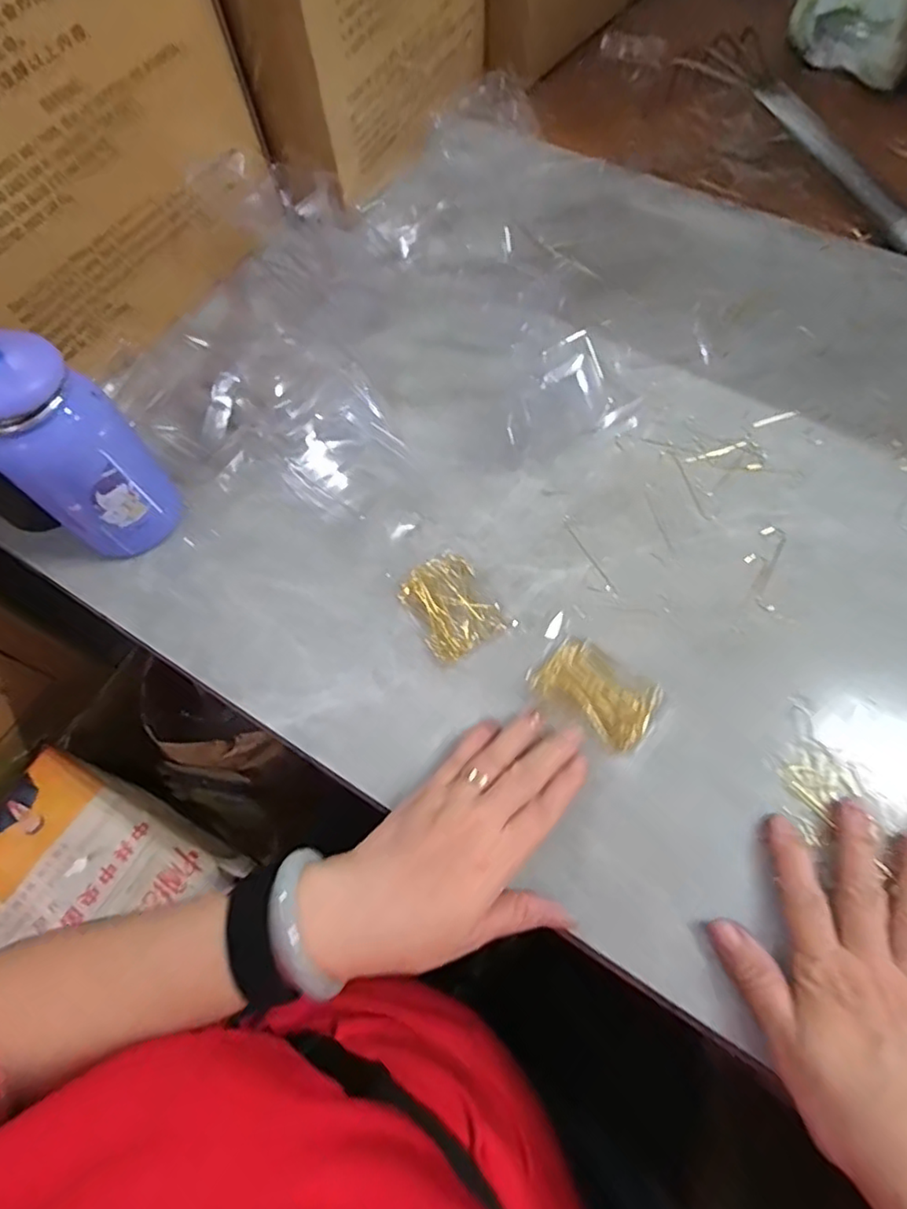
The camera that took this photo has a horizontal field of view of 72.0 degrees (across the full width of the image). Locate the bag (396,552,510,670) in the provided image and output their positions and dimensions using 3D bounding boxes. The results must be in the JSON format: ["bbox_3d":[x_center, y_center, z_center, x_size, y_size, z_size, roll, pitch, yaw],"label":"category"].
[{"bbox_3d":[-0.003,-0.002,0.410,0.051,0.016,0.070,-30,69,-10],"label":"bag"}]

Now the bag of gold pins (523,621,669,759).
[{"bbox_3d":[0.087,0.053,0.381,0.076,0.008,0.052,34,72,15],"label":"bag of gold pins"}]

